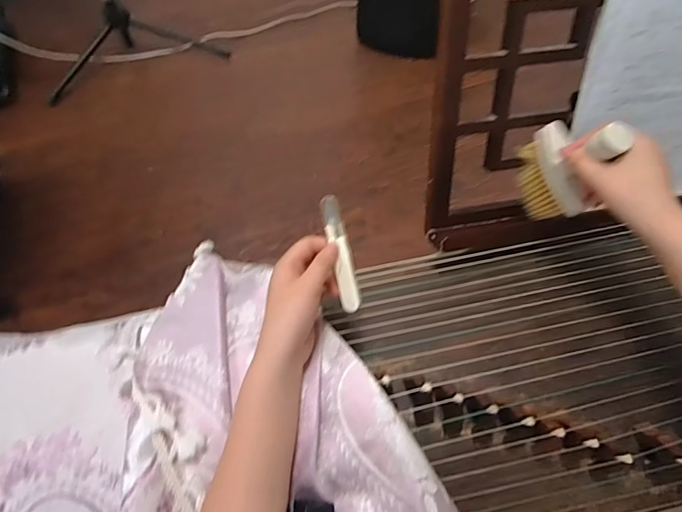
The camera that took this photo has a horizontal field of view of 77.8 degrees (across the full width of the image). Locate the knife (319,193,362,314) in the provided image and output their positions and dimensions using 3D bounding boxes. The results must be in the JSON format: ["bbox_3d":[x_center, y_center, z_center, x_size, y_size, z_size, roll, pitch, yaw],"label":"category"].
[{"bbox_3d":[0.000,-0.002,0.397,0.017,0.007,0.109,-13,90,-9],"label":"knife"}]

